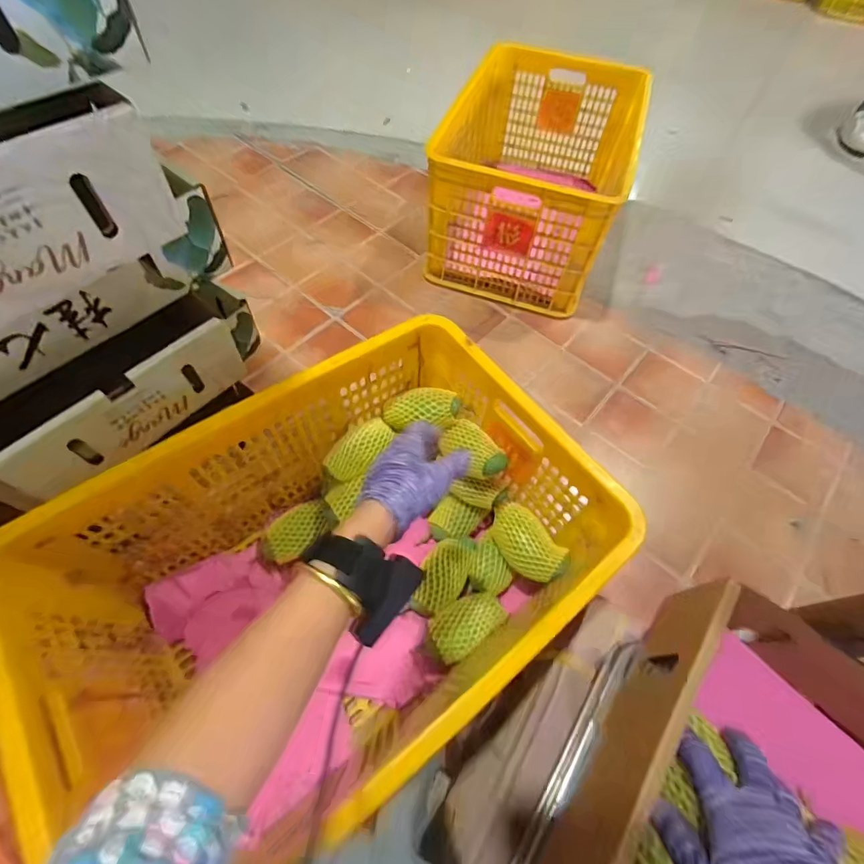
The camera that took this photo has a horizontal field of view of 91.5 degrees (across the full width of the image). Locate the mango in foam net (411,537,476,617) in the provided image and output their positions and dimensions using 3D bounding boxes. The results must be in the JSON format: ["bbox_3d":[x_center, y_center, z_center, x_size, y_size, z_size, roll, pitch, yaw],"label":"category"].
[{"bbox_3d":[0.020,0.230,0.679,0.068,0.053,0.133,25,62,10],"label":"mango in foam net"}]

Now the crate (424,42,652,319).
[{"bbox_3d":[0.257,-0.662,1.101,0.411,0.321,0.631,19,61,6],"label":"crate"}]

